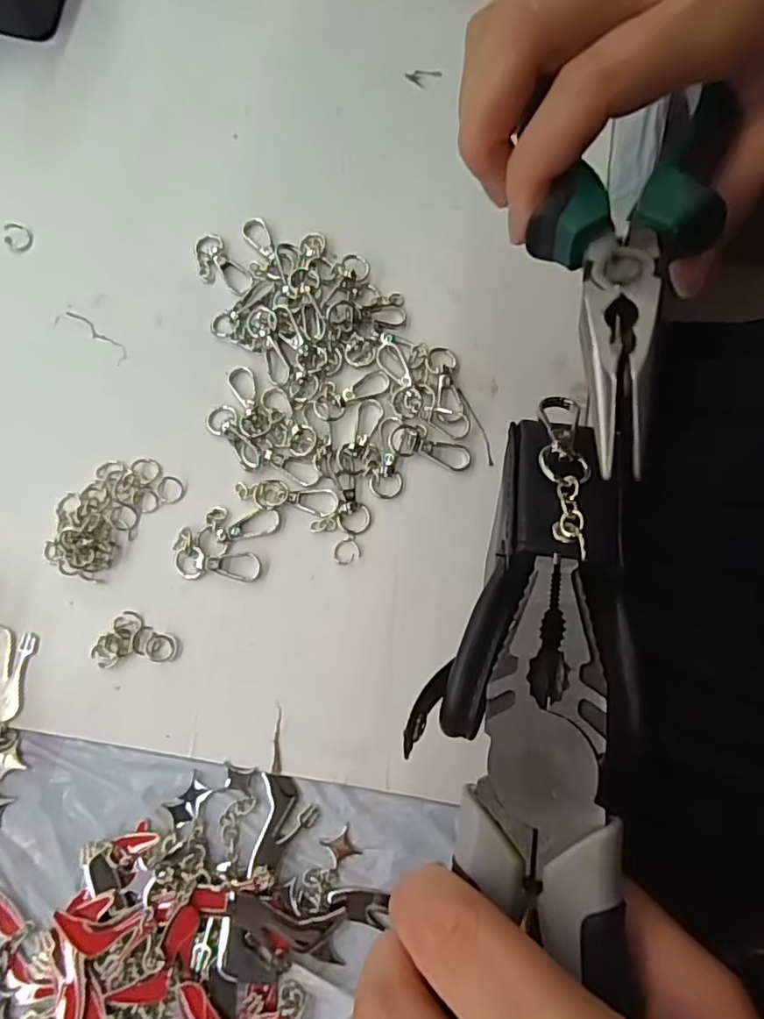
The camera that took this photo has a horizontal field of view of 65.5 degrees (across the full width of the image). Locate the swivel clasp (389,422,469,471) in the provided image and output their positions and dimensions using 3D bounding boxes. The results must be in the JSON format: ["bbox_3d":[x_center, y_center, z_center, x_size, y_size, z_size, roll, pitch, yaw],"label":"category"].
[{"bbox_3d":[0.023,-0.030,0.282,0.040,0.004,0.017,14,79,3],"label":"swivel clasp"}]

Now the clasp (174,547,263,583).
[{"bbox_3d":[-0.075,0.025,0.272,0.040,0.004,0.014,6,78,1],"label":"clasp"}]

